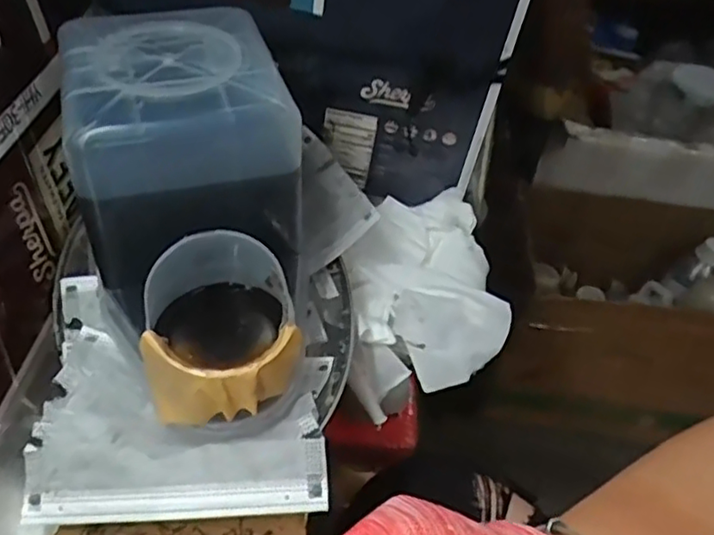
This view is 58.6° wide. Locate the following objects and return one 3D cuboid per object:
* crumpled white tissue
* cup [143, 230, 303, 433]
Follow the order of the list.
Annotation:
[{"bbox_3d":[0.052,0.021,0.531,0.128,0.059,0.187,-2,45,-8],"label":"crumpled white tissue"},{"bbox_3d":[-0.080,0.035,0.384,0.094,0.088,0.098,-3,45,-9],"label":"cup"}]

